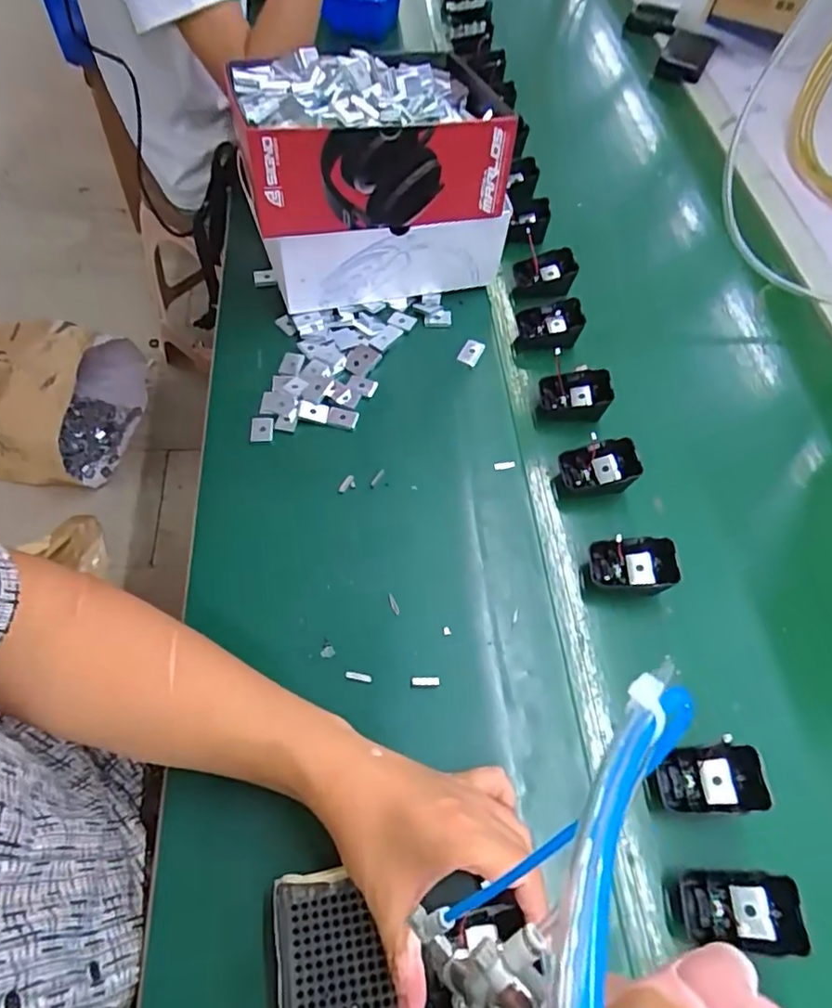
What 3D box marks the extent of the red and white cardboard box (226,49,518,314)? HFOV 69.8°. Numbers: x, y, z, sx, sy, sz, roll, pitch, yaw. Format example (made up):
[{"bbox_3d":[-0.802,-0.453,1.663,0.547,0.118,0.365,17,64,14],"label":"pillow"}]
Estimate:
[{"bbox_3d":[-0.045,-0.329,0.614,0.247,0.173,0.173,-14,61,-11],"label":"red and white cardboard box"}]

